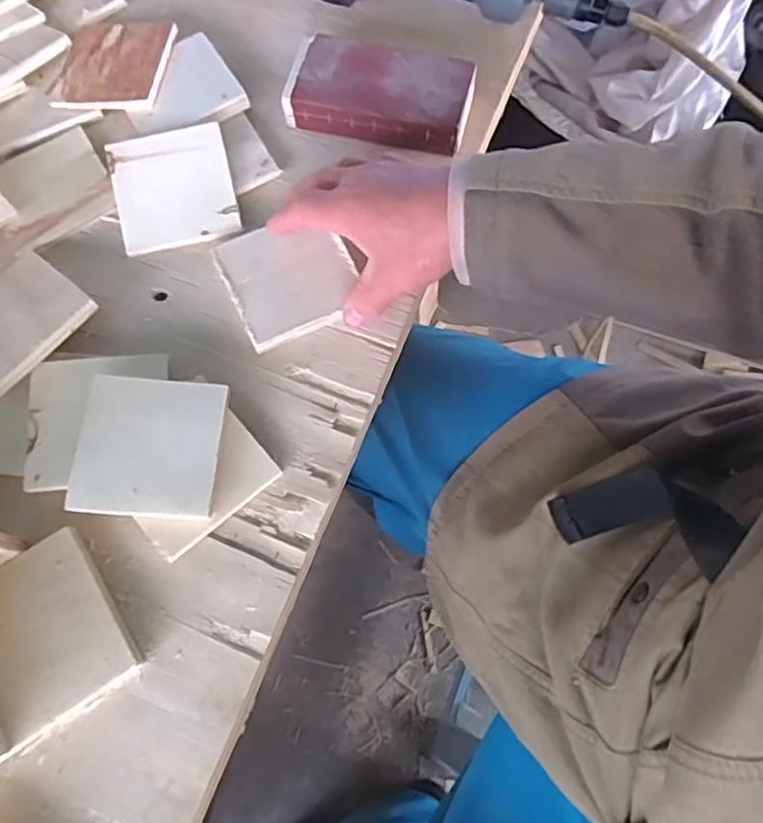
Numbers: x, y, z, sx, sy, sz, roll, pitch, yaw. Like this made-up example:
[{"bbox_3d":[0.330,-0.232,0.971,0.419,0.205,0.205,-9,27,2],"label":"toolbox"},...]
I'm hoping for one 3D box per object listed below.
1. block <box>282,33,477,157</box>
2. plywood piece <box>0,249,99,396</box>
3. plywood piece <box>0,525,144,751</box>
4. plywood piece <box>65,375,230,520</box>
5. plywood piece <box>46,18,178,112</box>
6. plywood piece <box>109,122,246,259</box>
[{"bbox_3d":[0.000,-0.263,0.525,0.146,0.033,0.070,13,71,7],"label":"block"},{"bbox_3d":[-0.278,-0.072,0.477,0.109,0.009,0.094,34,74,28],"label":"plywood piece"},{"bbox_3d":[-0.216,0.141,0.408,0.088,0.016,0.103,-34,72,-10],"label":"plywood piece"},{"bbox_3d":[-0.156,0.023,0.427,0.091,0.011,0.092,4,70,3],"label":"plywood piece"},{"bbox_3d":[-0.233,-0.305,0.554,0.097,0.012,0.100,8,70,5],"label":"plywood piece"},{"bbox_3d":[-0.167,-0.179,0.507,0.092,0.006,0.094,-14,85,0],"label":"plywood piece"}]

